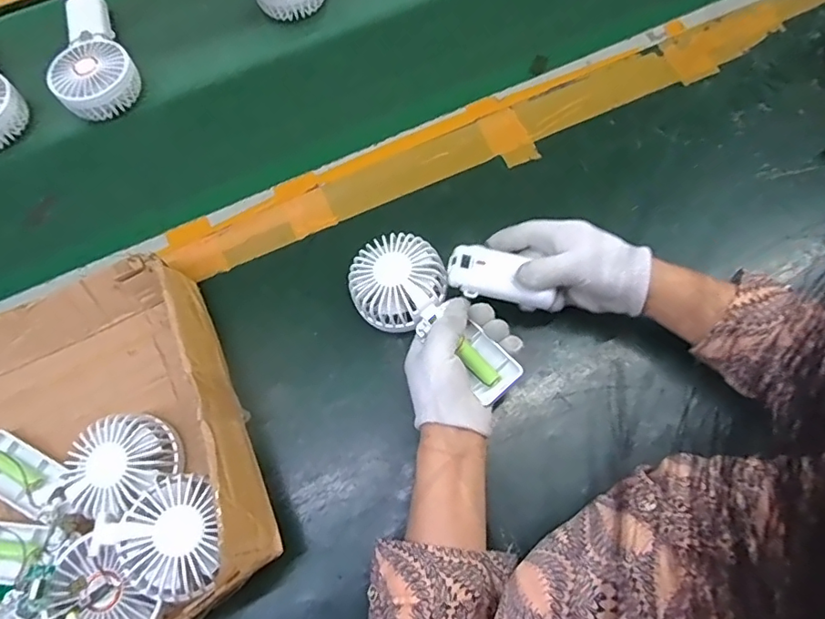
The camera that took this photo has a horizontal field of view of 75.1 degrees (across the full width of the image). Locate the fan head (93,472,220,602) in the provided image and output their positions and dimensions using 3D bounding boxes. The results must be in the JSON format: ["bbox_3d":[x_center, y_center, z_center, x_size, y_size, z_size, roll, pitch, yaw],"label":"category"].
[{"bbox_3d":[-0.176,0.172,0.396,0.084,0.034,0.081,0,70,1],"label":"fan head"}]

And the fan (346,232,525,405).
[{"bbox_3d":[0.019,0.005,0.469,0.080,0.030,0.178,-42,71,-13],"label":"fan"}]

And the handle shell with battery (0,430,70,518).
[{"bbox_3d":[-0.340,0.143,0.462,0.088,0.017,0.045,25,72,10],"label":"handle shell with battery"}]

